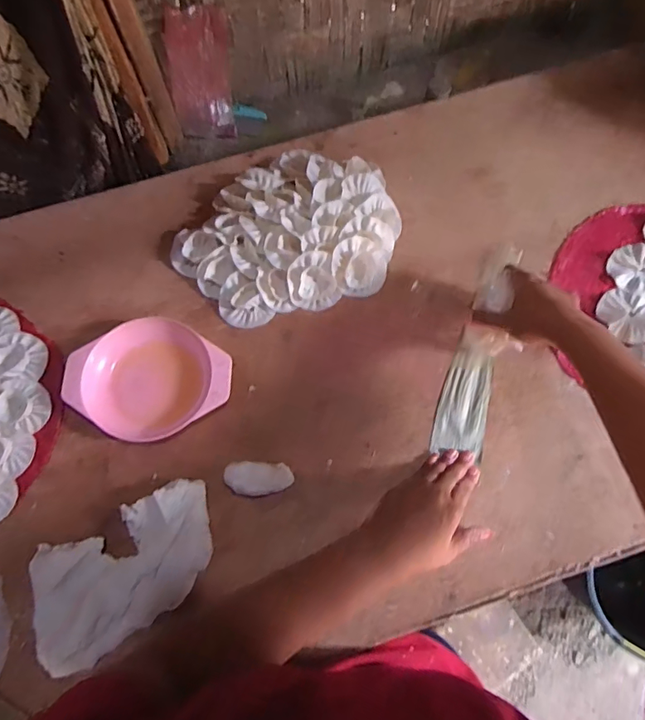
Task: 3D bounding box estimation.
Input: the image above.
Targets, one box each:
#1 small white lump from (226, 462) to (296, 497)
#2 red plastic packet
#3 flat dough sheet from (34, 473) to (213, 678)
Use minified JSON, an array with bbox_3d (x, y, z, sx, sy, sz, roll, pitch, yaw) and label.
[{"bbox_3d":[-0.070,0.133,0.548,0.072,0.035,0.034,1,72,2],"label":"small white lump"},{"bbox_3d":[-0.183,-0.429,0.752,0.093,0.178,0.013,-21,53,-21],"label":"red plastic packet"},{"bbox_3d":[-0.194,0.213,0.500,0.176,0.069,0.119,-26,73,-7],"label":"flat dough sheet"}]

